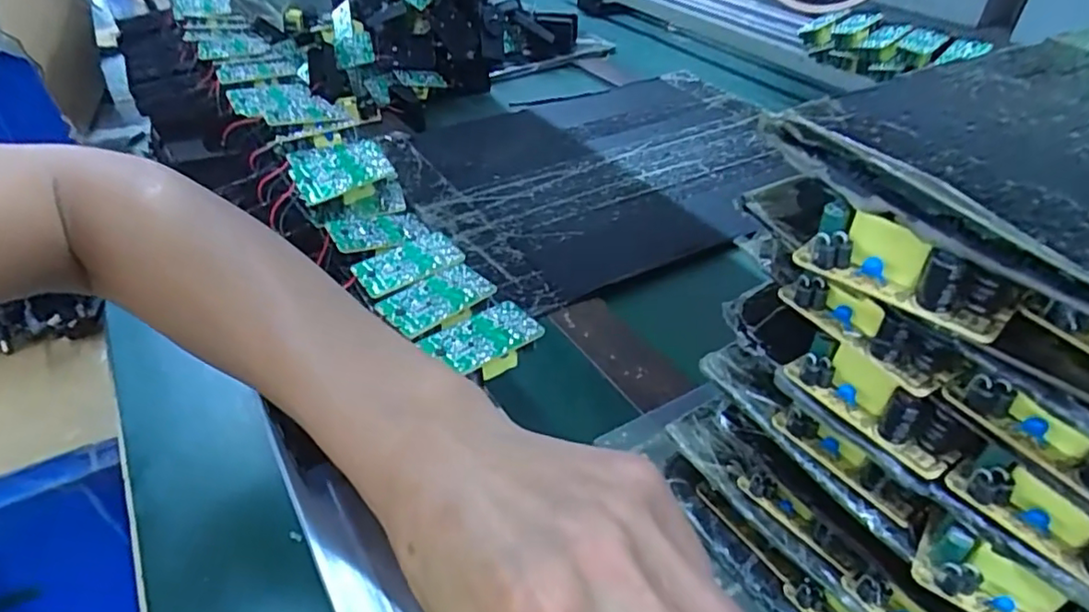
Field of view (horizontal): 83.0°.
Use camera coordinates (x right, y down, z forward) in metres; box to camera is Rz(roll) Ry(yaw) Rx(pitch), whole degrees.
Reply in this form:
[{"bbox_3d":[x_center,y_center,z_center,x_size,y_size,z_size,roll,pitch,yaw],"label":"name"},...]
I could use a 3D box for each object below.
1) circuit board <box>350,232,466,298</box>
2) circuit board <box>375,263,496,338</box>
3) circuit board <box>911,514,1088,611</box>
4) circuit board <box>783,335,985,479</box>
[{"bbox_3d":[-0.086,-0.029,0.387,0.064,0.004,0.041,-23,45,-27],"label":"circuit board"},{"bbox_3d":[-0.063,-0.005,0.360,0.062,0.004,0.034,-27,47,-30],"label":"circuit board"},{"bbox_3d":[0.157,0.096,0.200,0.022,0.022,0.065,-28,47,-31],"label":"circuit board"},{"bbox_3d":[0.122,0.034,0.226,0.018,0.024,0.063,-27,47,-30],"label":"circuit board"}]

